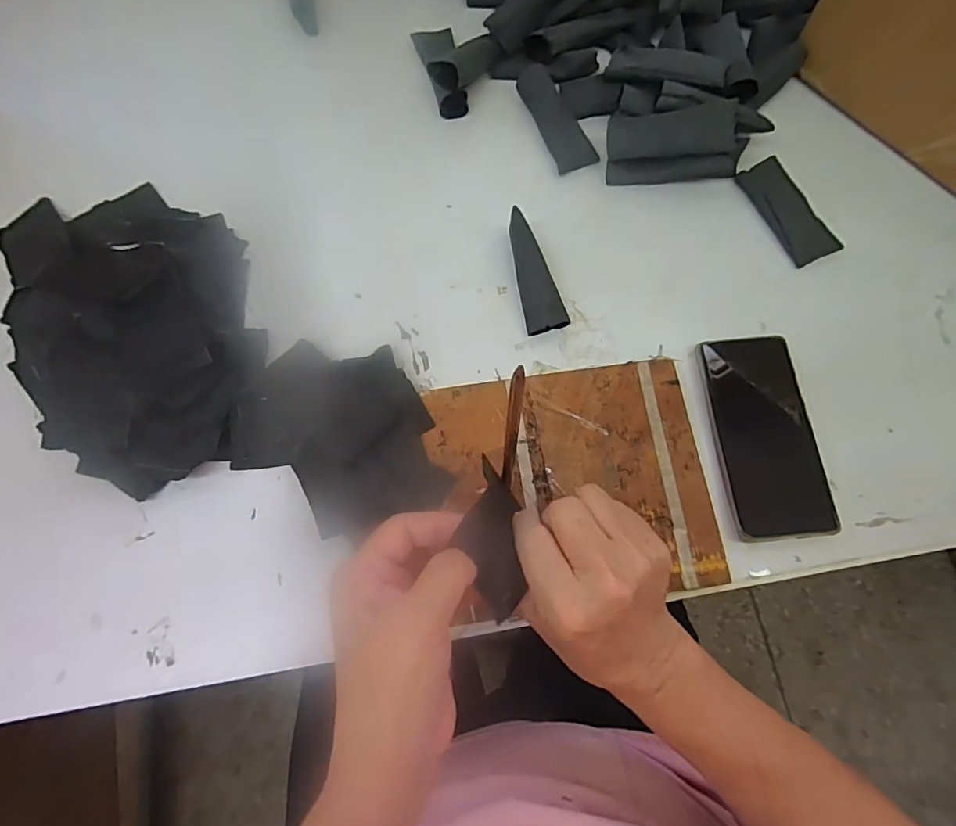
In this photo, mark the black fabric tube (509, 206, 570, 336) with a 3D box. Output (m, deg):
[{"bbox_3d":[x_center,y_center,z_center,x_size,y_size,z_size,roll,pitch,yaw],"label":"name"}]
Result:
[{"bbox_3d":[0.047,-0.120,0.430,0.034,0.009,0.103,-16,88,-4],"label":"black fabric tube"}]

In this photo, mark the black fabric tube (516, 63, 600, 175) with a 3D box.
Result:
[{"bbox_3d":[0.075,-0.282,0.480,0.037,0.023,0.103,-23,74,-6],"label":"black fabric tube"}]

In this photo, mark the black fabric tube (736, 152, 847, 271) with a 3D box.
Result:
[{"bbox_3d":[0.278,-0.181,0.455,0.039,0.006,0.103,-30,80,8],"label":"black fabric tube"}]

